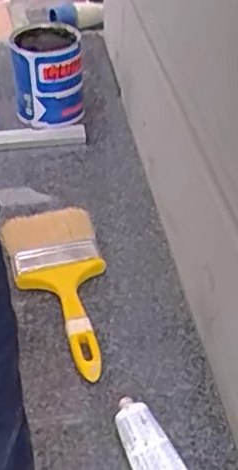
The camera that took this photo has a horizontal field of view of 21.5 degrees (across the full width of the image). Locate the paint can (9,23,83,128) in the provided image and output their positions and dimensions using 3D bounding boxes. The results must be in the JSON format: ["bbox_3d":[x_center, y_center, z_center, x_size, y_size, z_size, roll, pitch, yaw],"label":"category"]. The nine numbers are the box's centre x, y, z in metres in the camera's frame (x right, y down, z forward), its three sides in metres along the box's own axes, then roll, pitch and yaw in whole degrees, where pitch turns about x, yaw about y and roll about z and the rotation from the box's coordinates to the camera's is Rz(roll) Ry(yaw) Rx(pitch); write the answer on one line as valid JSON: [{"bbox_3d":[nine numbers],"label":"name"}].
[{"bbox_3d":[-0.107,-0.241,0.938,0.100,0.104,0.114,-7,40,-7],"label":"paint can"}]

